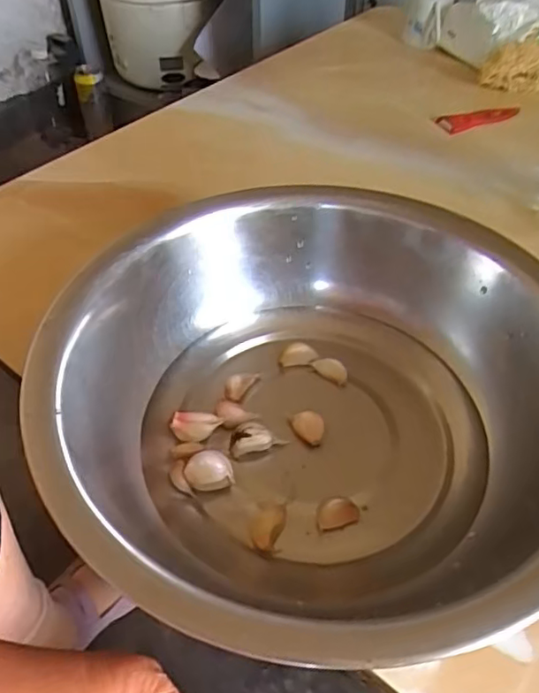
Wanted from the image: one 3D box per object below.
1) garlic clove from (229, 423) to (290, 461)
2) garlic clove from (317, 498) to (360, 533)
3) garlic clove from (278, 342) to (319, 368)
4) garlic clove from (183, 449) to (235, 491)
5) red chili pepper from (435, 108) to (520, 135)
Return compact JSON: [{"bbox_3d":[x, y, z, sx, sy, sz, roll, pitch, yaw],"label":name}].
[{"bbox_3d":[-0.008,0.054,0.340,0.032,0.015,0.017,-11,49,-10],"label":"garlic clove"},{"bbox_3d":[0.037,0.091,0.312,0.023,0.011,0.013,-12,49,-11],"label":"garlic clove"},{"bbox_3d":[0.019,0.005,0.386,0.026,0.008,0.016,-3,48,-3],"label":"garlic clove"},{"bbox_3d":[-0.033,0.070,0.319,0.026,0.022,0.014,-7,48,-8],"label":"garlic clove"},{"bbox_3d":[0.226,-0.246,0.621,0.096,0.013,0.027,-18,51,-16],"label":"red chili pepper"}]

